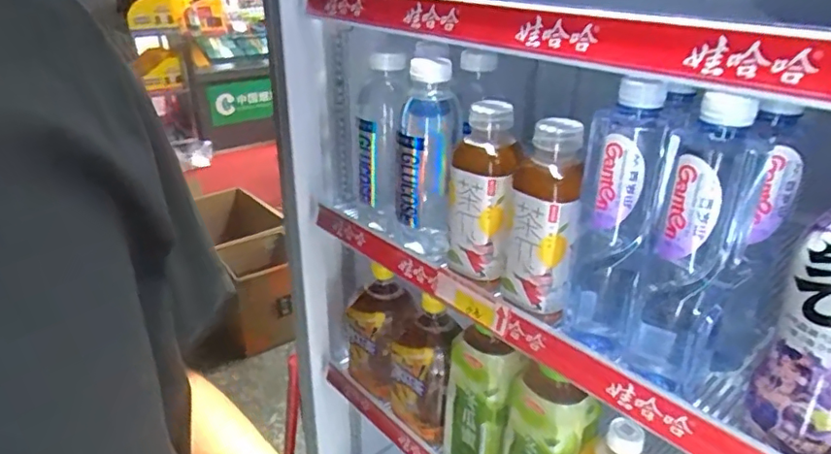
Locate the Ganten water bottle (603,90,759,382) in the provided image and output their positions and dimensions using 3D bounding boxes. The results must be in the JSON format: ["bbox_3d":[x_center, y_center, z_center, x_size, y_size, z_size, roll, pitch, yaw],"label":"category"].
[{"bbox_3d":[0.194,0.018,0.414,0.062,0.223,0.077,14,28,24],"label":"Ganten water bottle"}]

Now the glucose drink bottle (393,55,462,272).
[{"bbox_3d":[0.012,-0.065,0.582,0.066,0.197,0.073,2,25,1],"label":"glucose drink bottle"}]

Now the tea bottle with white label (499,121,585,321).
[{"bbox_3d":[0.112,-0.006,0.502,0.055,0.167,0.060,0,25,-3],"label":"tea bottle with white label"}]

